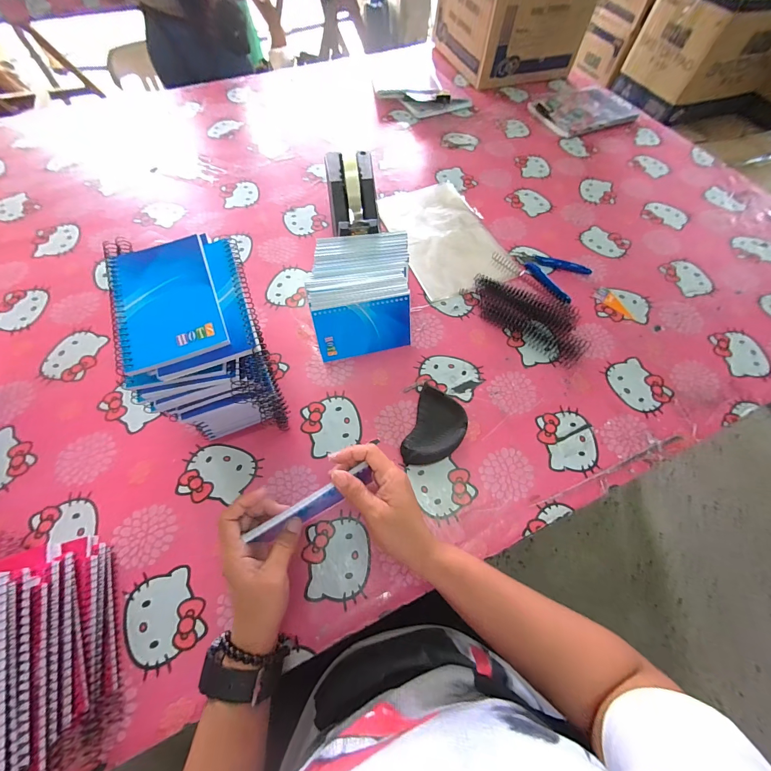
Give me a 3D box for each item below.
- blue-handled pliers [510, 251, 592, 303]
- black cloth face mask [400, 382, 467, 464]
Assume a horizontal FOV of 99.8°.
[{"bbox_3d":[0.269,-0.197,0.547,0.124,0.011,0.093,38,69,16],"label":"blue-handled pliers"},{"bbox_3d":[0.064,0.058,0.413,0.067,0.023,0.099,20,65,8],"label":"black cloth face mask"}]

